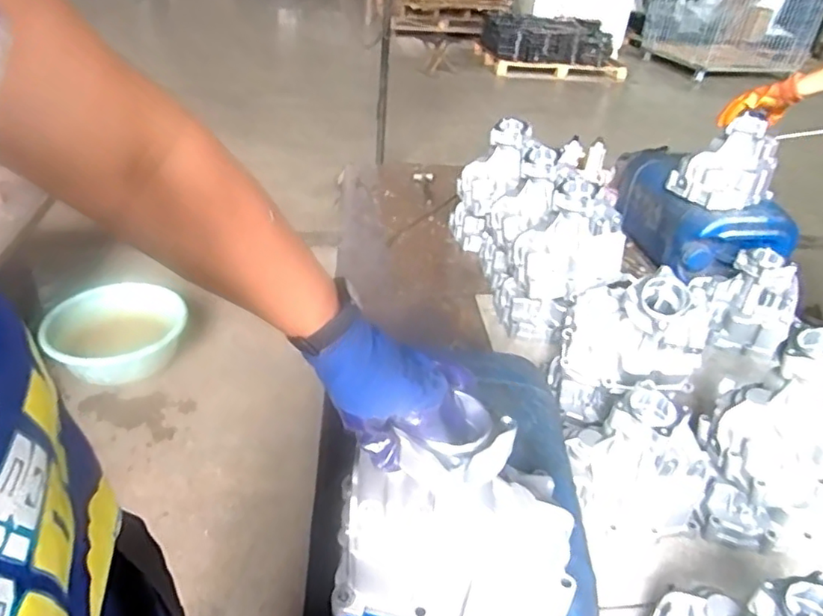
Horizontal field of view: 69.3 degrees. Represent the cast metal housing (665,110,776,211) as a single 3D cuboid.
[{"bbox_3d":[0.790,-0.358,1.464,0.221,0.195,0.128,-4,35,-13],"label":"cast metal housing"}]

